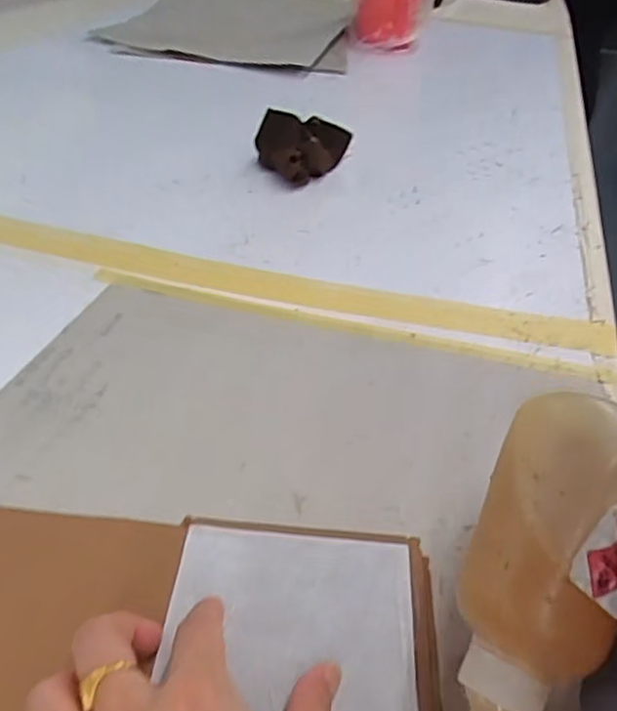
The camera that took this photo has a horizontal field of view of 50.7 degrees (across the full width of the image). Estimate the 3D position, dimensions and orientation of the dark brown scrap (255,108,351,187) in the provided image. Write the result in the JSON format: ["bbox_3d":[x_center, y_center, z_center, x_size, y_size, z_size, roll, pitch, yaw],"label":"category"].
[{"bbox_3d":[0.001,-0.220,0.679,0.100,0.055,0.067,-26,47,-33],"label":"dark brown scrap"}]

